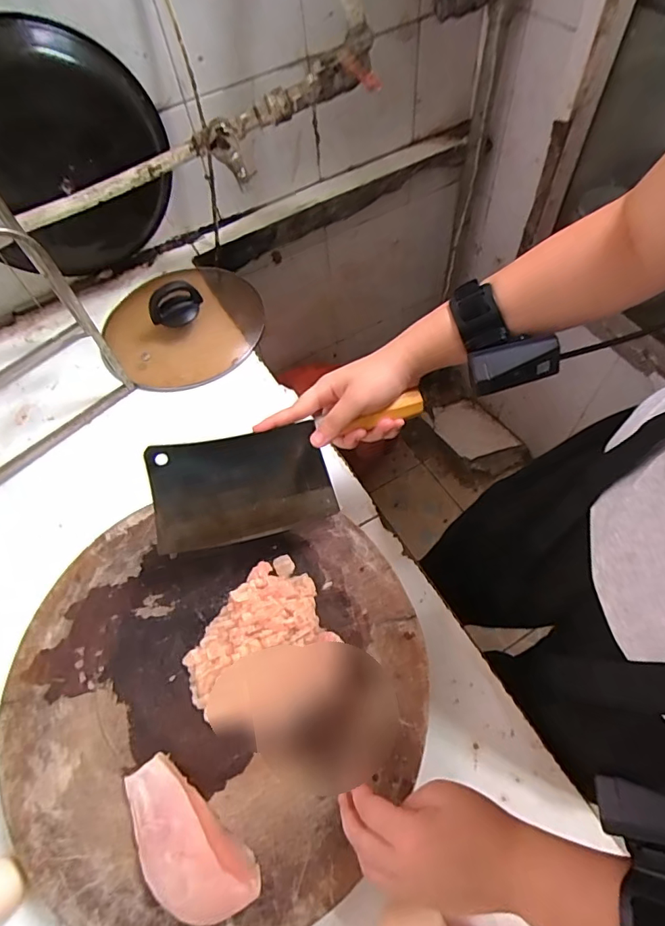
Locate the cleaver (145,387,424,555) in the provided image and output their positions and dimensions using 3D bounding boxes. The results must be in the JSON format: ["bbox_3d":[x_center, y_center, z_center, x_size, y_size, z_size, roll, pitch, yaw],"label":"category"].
[{"bbox_3d":[-0.043,0.006,0.468,0.264,0.108,0.028,-15,23,-3],"label":"cleaver"}]

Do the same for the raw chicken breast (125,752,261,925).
[{"bbox_3d":[-0.120,0.297,0.379,0.128,0.035,0.059,37,70,22],"label":"raw chicken breast"}]

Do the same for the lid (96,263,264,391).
[{"bbox_3d":[-0.224,-0.220,0.720,0.229,0.057,0.241,-1,59,2],"label":"lid"}]

